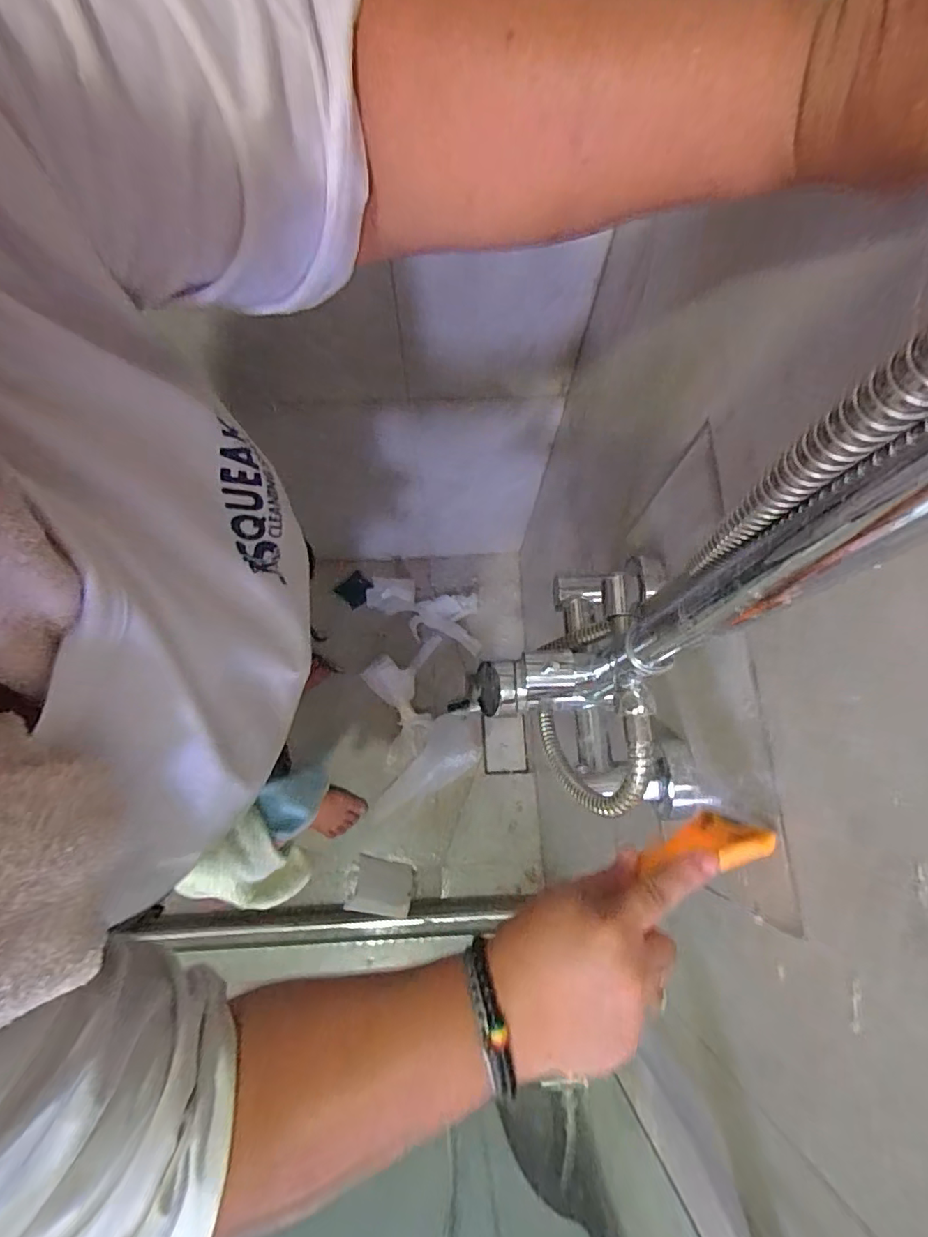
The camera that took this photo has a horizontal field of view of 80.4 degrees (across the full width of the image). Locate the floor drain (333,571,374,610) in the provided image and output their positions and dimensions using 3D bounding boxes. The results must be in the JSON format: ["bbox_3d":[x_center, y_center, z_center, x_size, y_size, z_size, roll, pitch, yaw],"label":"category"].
[{"bbox_3d":[-0.251,-0.065,1.274,0.069,0.005,0.073,43,79,10],"label":"floor drain"}]

